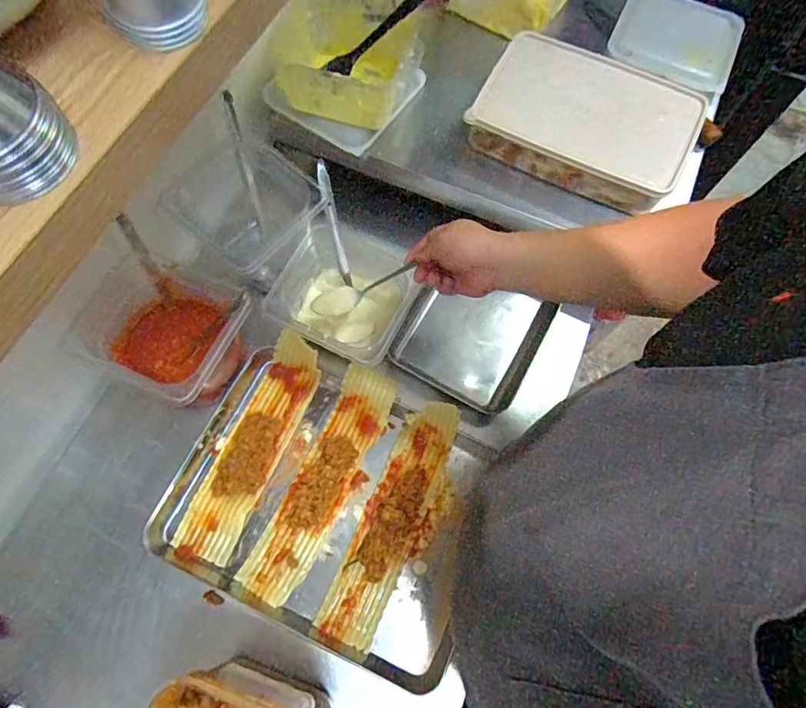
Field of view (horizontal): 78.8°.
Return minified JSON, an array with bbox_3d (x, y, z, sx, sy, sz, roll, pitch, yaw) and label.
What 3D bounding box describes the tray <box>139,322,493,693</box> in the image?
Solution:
[{"bbox_3d":[-0.090,0.181,0.641,0.388,0.053,0.321,22,70,7],"label":"tray"}]

